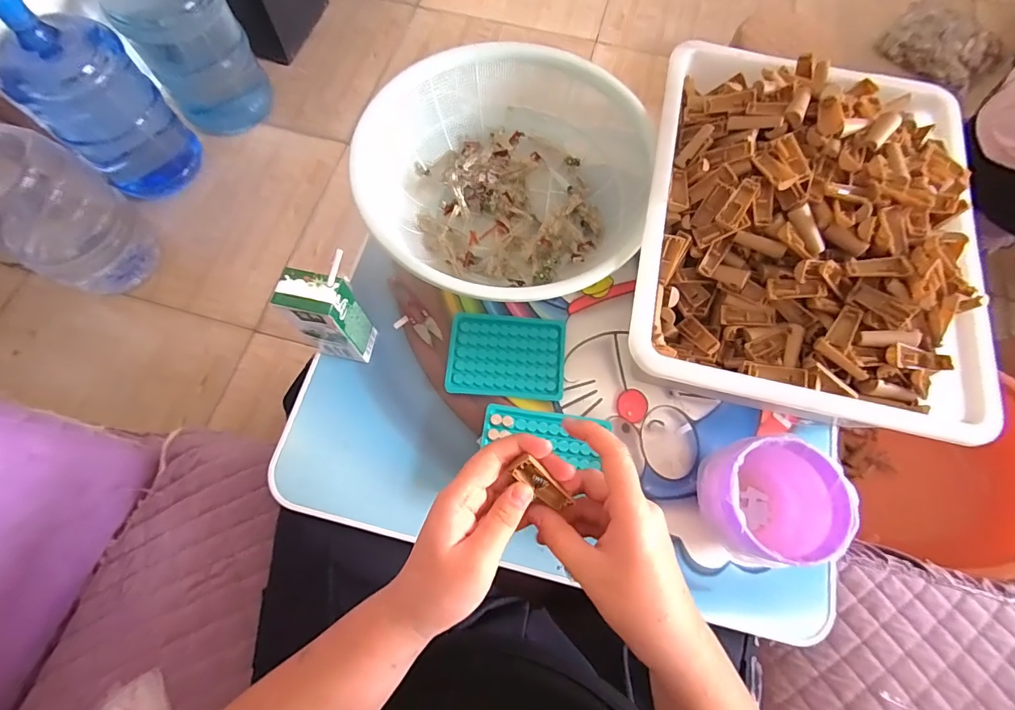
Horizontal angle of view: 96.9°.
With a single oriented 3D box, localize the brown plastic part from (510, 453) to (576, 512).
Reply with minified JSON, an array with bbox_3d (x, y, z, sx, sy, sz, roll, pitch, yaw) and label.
[{"bbox_3d":[0.023,0.086,0.298,0.016,0.019,0.047,-48,114,-16],"label":"brown plastic part"}]

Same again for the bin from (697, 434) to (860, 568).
[{"bbox_3d":[0.245,0.140,0.435,0.116,0.088,0.104,-1,71,-2],"label":"bin"}]

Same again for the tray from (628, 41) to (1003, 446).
[{"bbox_3d":[0.304,-0.135,0.467,0.319,0.099,0.403,13,71,3],"label":"tray"}]

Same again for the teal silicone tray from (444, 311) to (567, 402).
[{"bbox_3d":[-0.001,0.000,0.520,0.131,0.015,0.098,6,70,0],"label":"teal silicone tray"}]

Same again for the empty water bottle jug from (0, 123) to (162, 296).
[{"bbox_3d":[-0.906,-0.286,0.882,0.213,0.412,0.226,28,72,8],"label":"empty water bottle jug"}]

